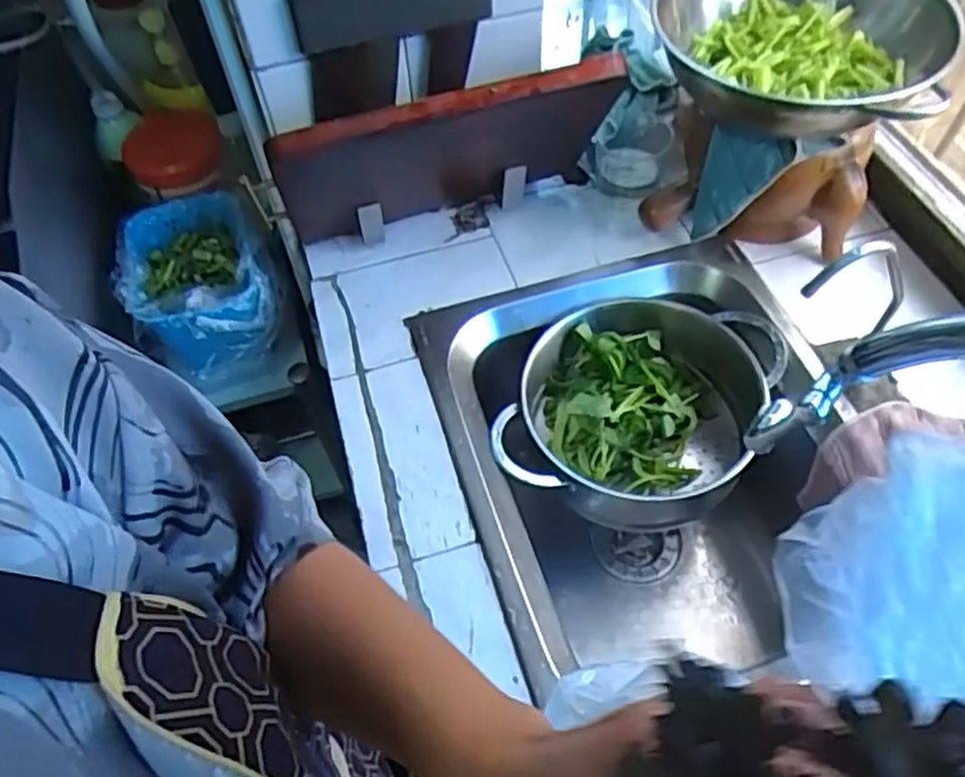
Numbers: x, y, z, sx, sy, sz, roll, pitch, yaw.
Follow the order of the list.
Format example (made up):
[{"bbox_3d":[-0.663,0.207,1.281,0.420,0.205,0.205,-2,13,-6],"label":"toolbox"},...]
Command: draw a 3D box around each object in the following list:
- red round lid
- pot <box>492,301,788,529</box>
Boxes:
[{"bbox_3d":[-0.416,-0.330,0.993,0.122,0.023,0.124,0,72,0],"label":"red round lid"},{"bbox_3d":[0.171,0.027,0.822,0.252,0.117,0.286,20,60,15],"label":"pot"}]

